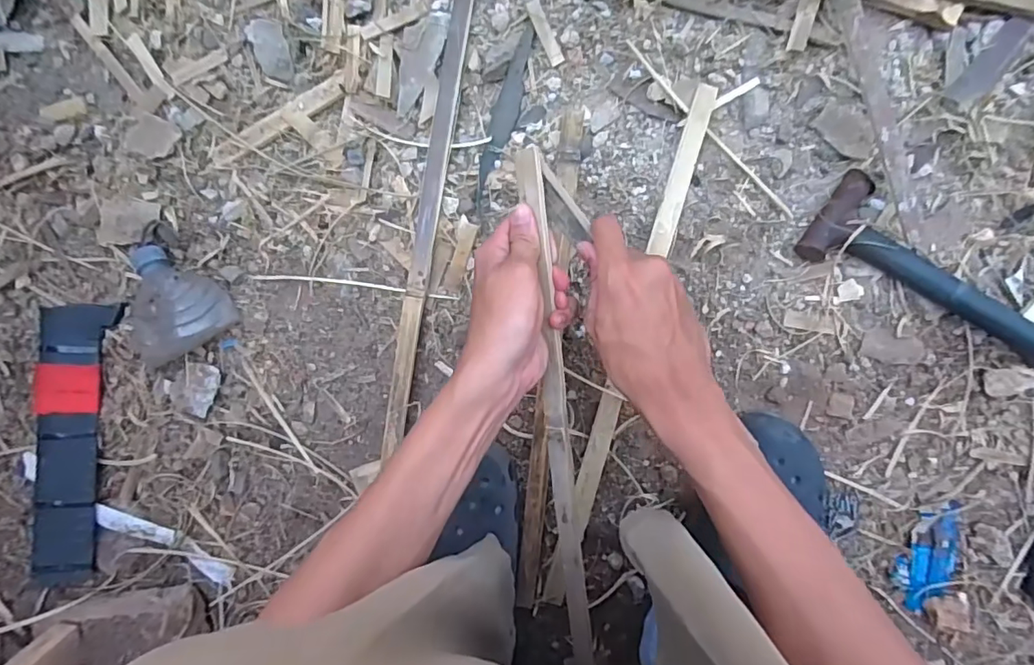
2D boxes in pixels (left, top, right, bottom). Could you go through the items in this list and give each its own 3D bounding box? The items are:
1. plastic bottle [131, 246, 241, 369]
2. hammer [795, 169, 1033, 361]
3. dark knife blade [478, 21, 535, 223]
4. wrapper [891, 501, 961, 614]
[{"bbox_3d":[-0.368,-0.032,0.553,0.110,0.036,0.118,-34,91,8],"label":"plastic bottle"},{"bbox_3d":[0.374,-0.061,0.460,0.217,0.048,0.085,27,98,3],"label":"hammer"},{"bbox_3d":[-0.014,-0.206,0.515,0.025,0.007,0.178,15,97,5],"label":"dark knife blade"},{"bbox_3d":[0.403,0.219,0.515,0.047,0.006,0.111,22,97,4],"label":"wrapper"}]

